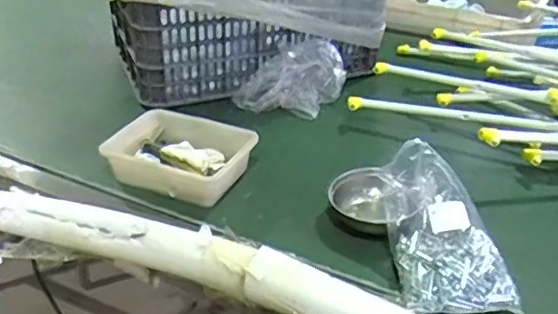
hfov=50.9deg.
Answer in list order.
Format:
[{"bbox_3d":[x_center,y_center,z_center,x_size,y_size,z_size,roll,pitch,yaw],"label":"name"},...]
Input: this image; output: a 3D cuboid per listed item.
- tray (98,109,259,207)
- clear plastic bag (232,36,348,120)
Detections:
[{"bbox_3d":[-0.182,-0.008,1.041,0.241,0.063,0.163,13,34,19],"label":"tray"},{"bbox_3d":[0.027,-0.164,1.282,0.231,0.147,0.125,4,32,6],"label":"clear plastic bag"}]

